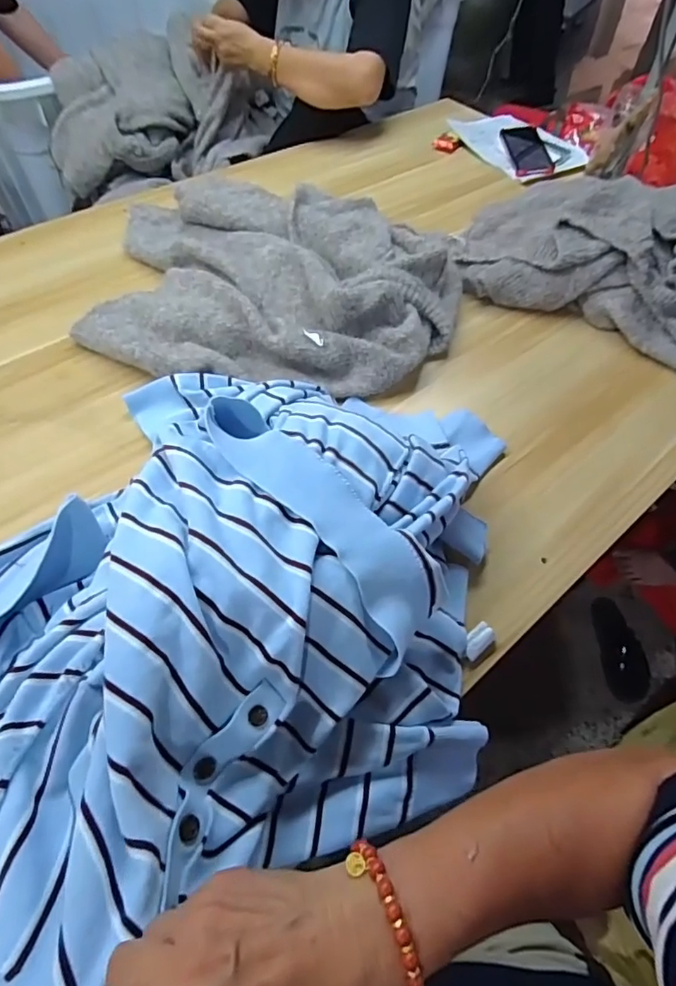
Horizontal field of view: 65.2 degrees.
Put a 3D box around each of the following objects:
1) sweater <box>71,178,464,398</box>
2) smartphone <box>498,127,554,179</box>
[{"bbox_3d":[-0.086,-0.310,0.774,0.523,0.094,0.396,7,54,2],"label":"sweater"},{"bbox_3d":[0.403,-0.724,1.119,0.085,0.008,0.158,-8,65,-2],"label":"smartphone"}]

